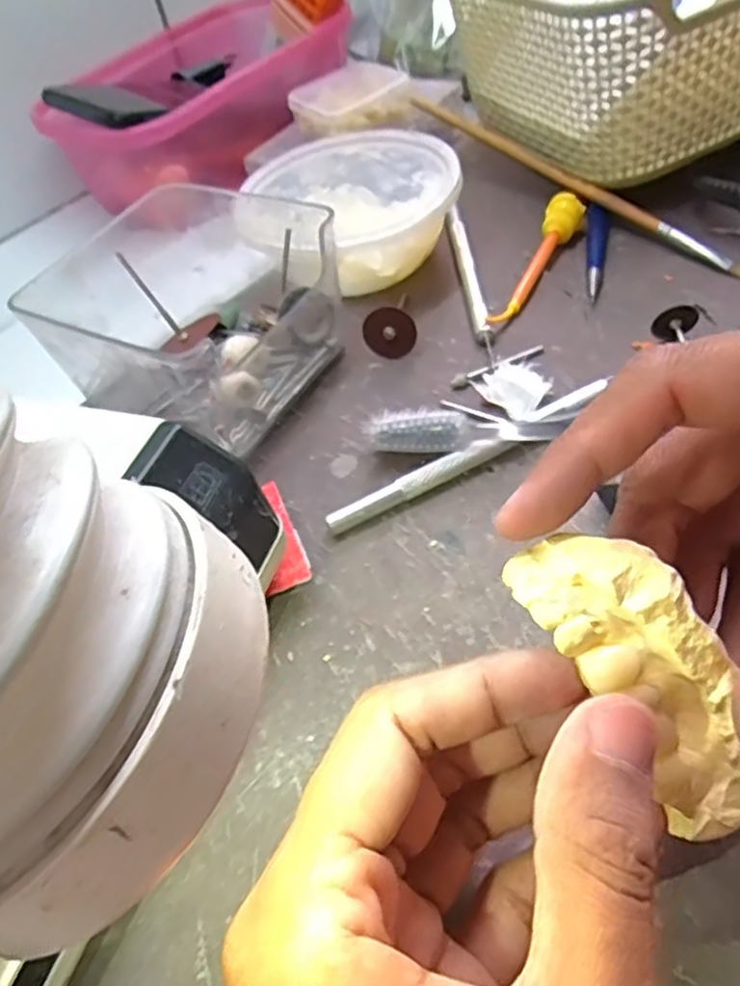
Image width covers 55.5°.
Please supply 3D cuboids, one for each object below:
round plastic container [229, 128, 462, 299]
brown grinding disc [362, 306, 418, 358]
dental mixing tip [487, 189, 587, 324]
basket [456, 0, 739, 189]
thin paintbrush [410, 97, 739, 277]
[{"bbox_3d":[-0.010,-0.133,0.333,0.101,0.045,0.106,-6,50,7],"label":"round plastic container"},{"bbox_3d":[0.008,-0.068,0.298,0.023,0.022,0.004,24,38,-2],"label":"brown grinding disc"},{"bbox_3d":[0.077,-0.105,0.319,0.017,0.018,0.083,16,56,24],"label":"dental mixing tip"},{"bbox_3d":[0.121,-0.239,0.361,0.127,0.089,0.174,-24,50,-8],"label":"basket"},{"bbox_3d":[0.093,-0.158,0.350,0.006,0.012,0.207,-36,53,-18],"label":"thin paintbrush"}]

